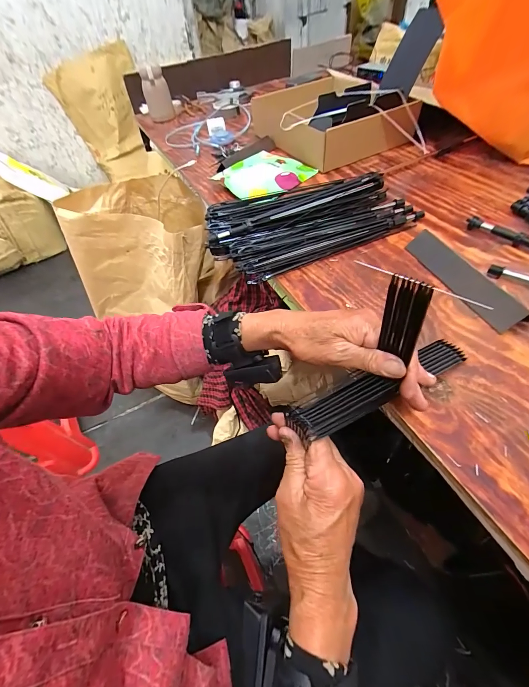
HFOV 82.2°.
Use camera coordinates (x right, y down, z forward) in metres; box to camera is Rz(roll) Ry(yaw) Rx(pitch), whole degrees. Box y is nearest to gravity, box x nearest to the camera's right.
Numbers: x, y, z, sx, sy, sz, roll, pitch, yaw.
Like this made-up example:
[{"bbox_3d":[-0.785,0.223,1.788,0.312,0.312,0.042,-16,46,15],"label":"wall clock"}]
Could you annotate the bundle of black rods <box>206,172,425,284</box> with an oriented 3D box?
[{"bbox_3d":[0.075,-0.214,0.509,0.341,0.039,0.182,-26,54,-14],"label":"bundle of black rods"}]

